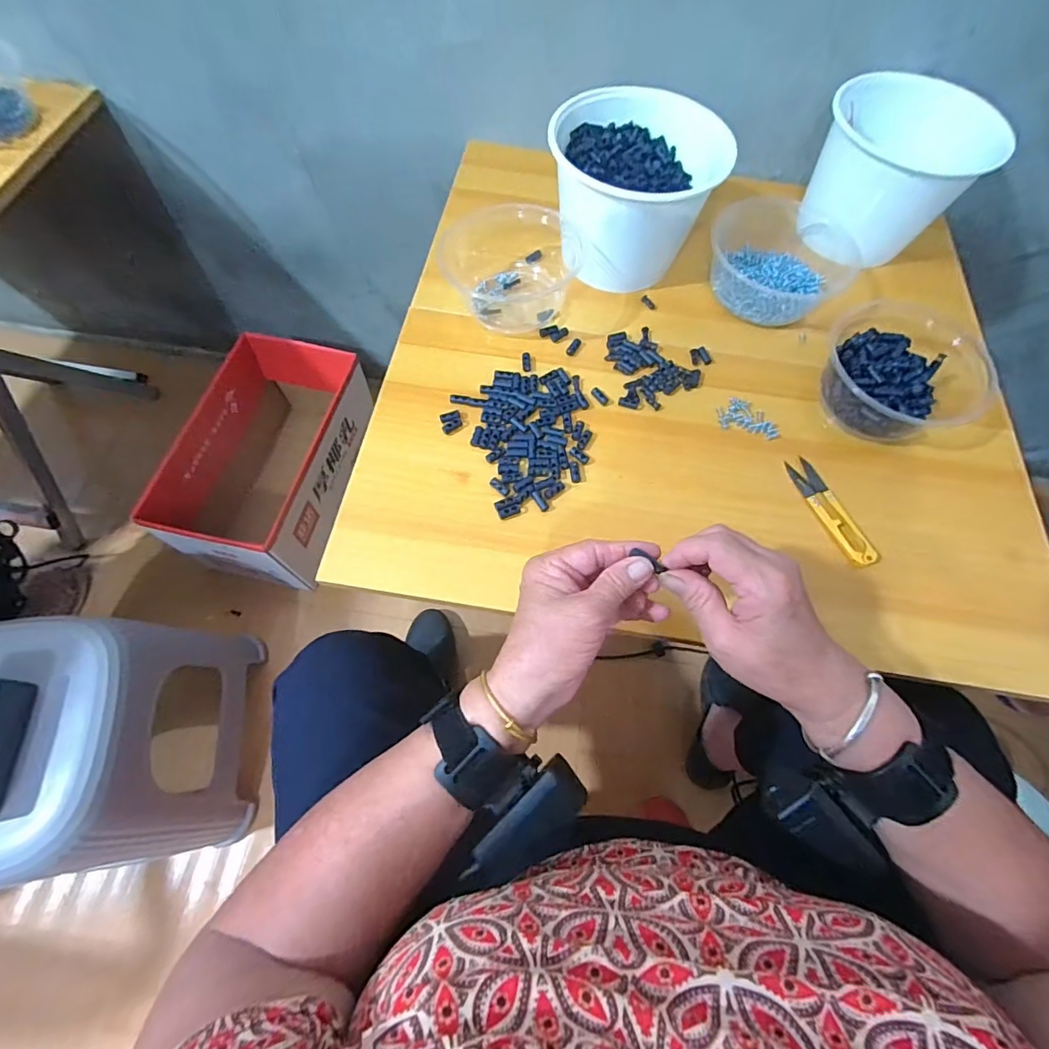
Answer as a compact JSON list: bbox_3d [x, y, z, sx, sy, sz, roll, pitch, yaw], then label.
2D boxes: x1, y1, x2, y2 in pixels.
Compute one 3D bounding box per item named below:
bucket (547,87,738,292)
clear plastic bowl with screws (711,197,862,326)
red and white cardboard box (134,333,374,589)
[{"bbox_3d":[0.103,-0.339,0.482,0.154,0.110,0.153,1,70,-2],"label":"bucket"},{"bbox_3d":[0.267,-0.282,0.507,0.148,0.041,0.137,1,70,-2],"label":"clear plastic bowl with screws"},{"bbox_3d":[-0.435,-0.107,0.870,0.222,0.215,0.393,14,66,3],"label":"red and white cardboard box"}]

